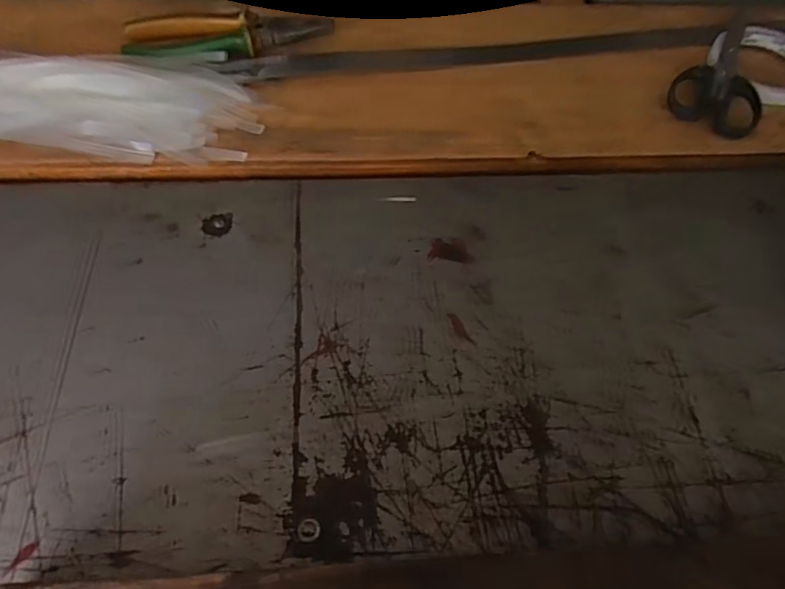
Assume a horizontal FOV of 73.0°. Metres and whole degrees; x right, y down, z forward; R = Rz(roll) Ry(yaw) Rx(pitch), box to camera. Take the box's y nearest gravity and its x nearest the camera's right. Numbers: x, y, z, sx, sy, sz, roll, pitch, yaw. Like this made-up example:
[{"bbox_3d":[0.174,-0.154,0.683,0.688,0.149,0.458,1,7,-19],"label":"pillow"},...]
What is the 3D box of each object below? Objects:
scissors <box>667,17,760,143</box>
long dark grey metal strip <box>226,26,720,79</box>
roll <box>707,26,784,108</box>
[{"bbox_3d":[0.304,-0.201,0.475,0.073,0.006,0.175,31,61,14],"label":"scissors"},{"bbox_3d":[0.091,-0.218,0.474,0.432,0.010,0.029,-8,66,-7],"label":"long dark grey metal strip"},{"bbox_3d":[0.353,-0.217,0.494,0.123,0.014,0.097,-28,65,-20],"label":"roll"}]

